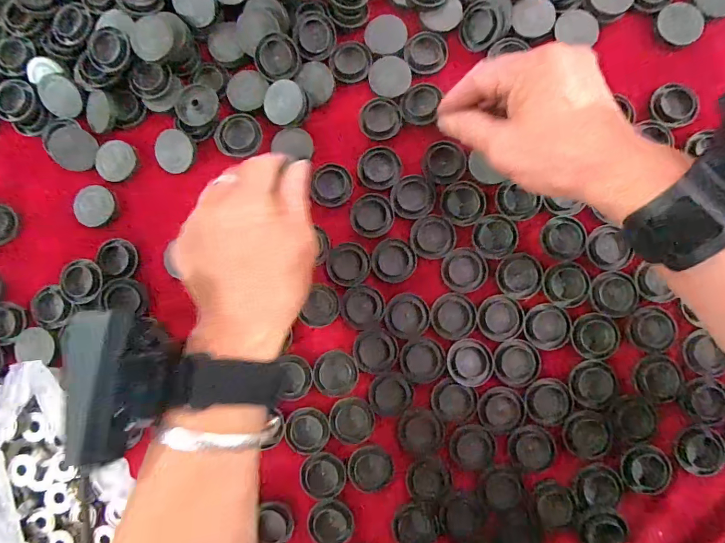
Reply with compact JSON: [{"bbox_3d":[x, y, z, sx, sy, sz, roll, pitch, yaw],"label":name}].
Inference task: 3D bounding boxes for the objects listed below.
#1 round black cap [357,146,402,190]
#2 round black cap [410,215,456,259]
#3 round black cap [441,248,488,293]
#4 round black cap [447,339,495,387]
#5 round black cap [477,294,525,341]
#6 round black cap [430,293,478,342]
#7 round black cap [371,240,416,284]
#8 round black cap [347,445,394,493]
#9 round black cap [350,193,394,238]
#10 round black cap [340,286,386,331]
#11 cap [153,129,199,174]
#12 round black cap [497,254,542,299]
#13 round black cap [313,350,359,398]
[{"bbox_3d":[0.013,-0.080,0.310,0.032,0.004,0.032,0,86,3],"label":"round black cap"},{"bbox_3d":[0.053,-0.026,0.303,0.032,0.004,0.032,0,86,3],"label":"round black cap"},{"bbox_3d":[0.075,-0.001,0.300,0.032,0.004,0.032,0,86,3],"label":"round black cap"},{"bbox_3d":[0.078,0.066,0.294,0.032,0.004,0.034,0,86,3],"label":"round black cap"},{"bbox_3d":[0.101,0.034,0.296,0.033,0.004,0.032,0,86,3],"label":"round black cap"},{"bbox_3d":[0.067,0.033,0.297,0.032,0.004,0.033,0,86,3],"label":"round black cap"},{"bbox_3d":[0.024,-0.008,0.306,0.033,0.004,0.031,0,86,3],"label":"round black cap"},{"bbox_3d":[0.006,0.145,0.297,0.032,0.004,0.031,0,86,3],"label":"round black cap"},{"bbox_3d":[0.007,-0.043,0.308,0.032,0.004,0.032,0,86,3],"label":"round black cap"},{"bbox_3d":[0.001,0.027,0.306,0.032,0.005,0.033,-19,85,2],"label":"round black cap"},{"bbox_3d":[-0.148,-0.094,0.320,0.030,0.008,0.032,0,86,3],"label":"cap"},{"bbox_3d":[0.116,0.003,0.298,0.032,0.004,0.032,0,86,3],"label":"round black cap"},{"bbox_3d":[-0.020,0.076,0.300,0.032,0.004,0.032,0,86,3],"label":"round black cap"}]

